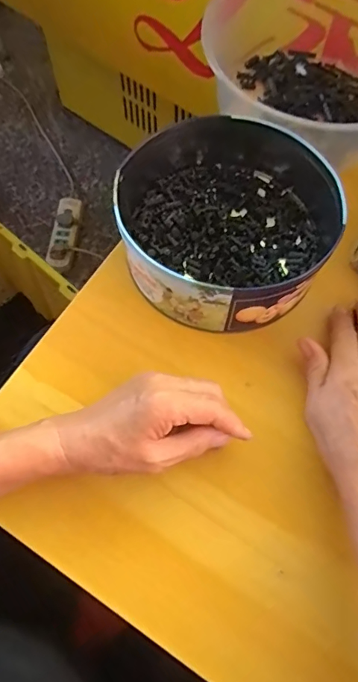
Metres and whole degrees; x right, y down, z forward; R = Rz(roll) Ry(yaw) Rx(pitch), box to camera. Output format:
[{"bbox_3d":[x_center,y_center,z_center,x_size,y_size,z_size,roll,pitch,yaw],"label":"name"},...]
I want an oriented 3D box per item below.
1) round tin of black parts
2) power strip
[{"bbox_3d":[0.047,-0.125,0.433,0.209,0.072,0.223,0,69,-1],"label":"round tin of black parts"},{"bbox_3d":[-0.271,-0.260,1.072,0.058,0.042,0.186,5,69,1],"label":"power strip"}]

